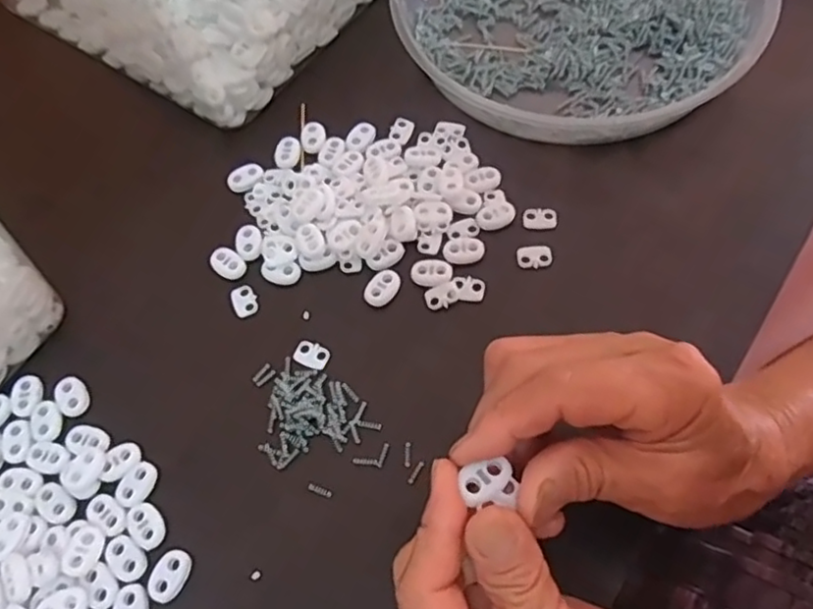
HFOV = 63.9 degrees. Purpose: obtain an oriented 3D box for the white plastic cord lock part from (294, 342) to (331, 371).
[{"bbox_3d":[-0.050,0.026,0.346,0.019,0.004,0.014,24,68,13],"label":"white plastic cord lock part"}]

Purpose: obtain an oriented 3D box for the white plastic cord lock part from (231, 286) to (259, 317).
[{"bbox_3d":[-0.091,-0.003,0.365,0.014,0.004,0.020,-28,67,-10],"label":"white plastic cord lock part"}]

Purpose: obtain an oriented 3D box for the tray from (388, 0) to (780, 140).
[{"bbox_3d":[0.104,-0.204,0.424,0.226,0.036,0.226,-1,65,2],"label":"tray"}]

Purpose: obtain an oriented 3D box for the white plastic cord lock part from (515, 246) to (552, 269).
[{"bbox_3d":[0.071,-0.027,0.363,0.019,0.004,0.013,-5,65,0],"label":"white plastic cord lock part"}]

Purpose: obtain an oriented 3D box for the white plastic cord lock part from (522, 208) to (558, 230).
[{"bbox_3d":[0.077,-0.050,0.374,0.019,0.004,0.013,6,65,5],"label":"white plastic cord lock part"}]

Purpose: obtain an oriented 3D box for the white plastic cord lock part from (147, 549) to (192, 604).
[{"bbox_3d":[-0.109,0.125,0.300,0.017,0.004,0.022,21,67,12],"label":"white plastic cord lock part"}]

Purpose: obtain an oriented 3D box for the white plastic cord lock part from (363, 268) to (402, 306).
[{"bbox_3d":[-0.013,-0.010,0.360,0.016,0.004,0.022,34,71,17],"label":"white plastic cord lock part"}]

